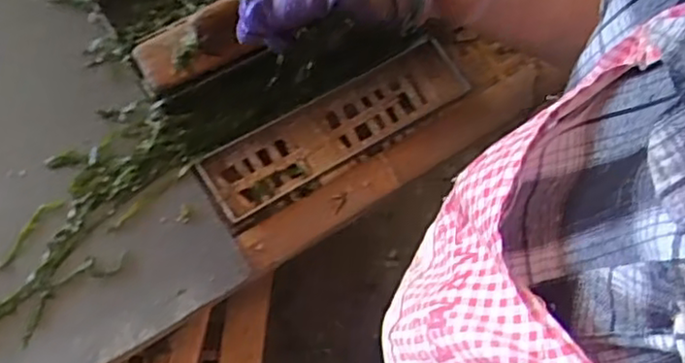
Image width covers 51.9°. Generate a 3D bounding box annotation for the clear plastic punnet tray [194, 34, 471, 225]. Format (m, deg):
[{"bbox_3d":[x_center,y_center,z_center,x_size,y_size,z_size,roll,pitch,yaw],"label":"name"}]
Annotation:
[{"bbox_3d":[-0.002,-0.045,0.603,0.242,0.033,0.066,-30,75,-15],"label":"clear plastic punnet tray"}]

